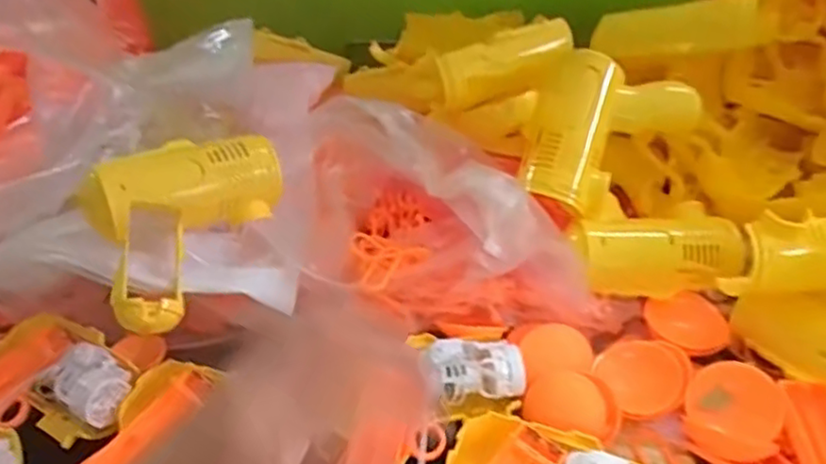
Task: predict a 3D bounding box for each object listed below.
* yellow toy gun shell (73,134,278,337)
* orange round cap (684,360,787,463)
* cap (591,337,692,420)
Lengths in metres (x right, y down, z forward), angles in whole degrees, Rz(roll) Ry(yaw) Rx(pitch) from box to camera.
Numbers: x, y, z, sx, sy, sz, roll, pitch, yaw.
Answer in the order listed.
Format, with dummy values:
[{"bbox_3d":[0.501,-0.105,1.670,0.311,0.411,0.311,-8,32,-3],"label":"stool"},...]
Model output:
[{"bbox_3d":[-0.147,-0.002,0.460,0.128,0.115,0.029,-15,4,-39],"label":"yellow toy gun shell"},{"bbox_3d":[0.199,0.112,0.416,0.058,0.015,0.058,-11,57,18],"label":"orange round cap"},{"bbox_3d":[0.155,0.097,0.451,0.056,0.010,0.055,-18,55,14],"label":"cap"}]

